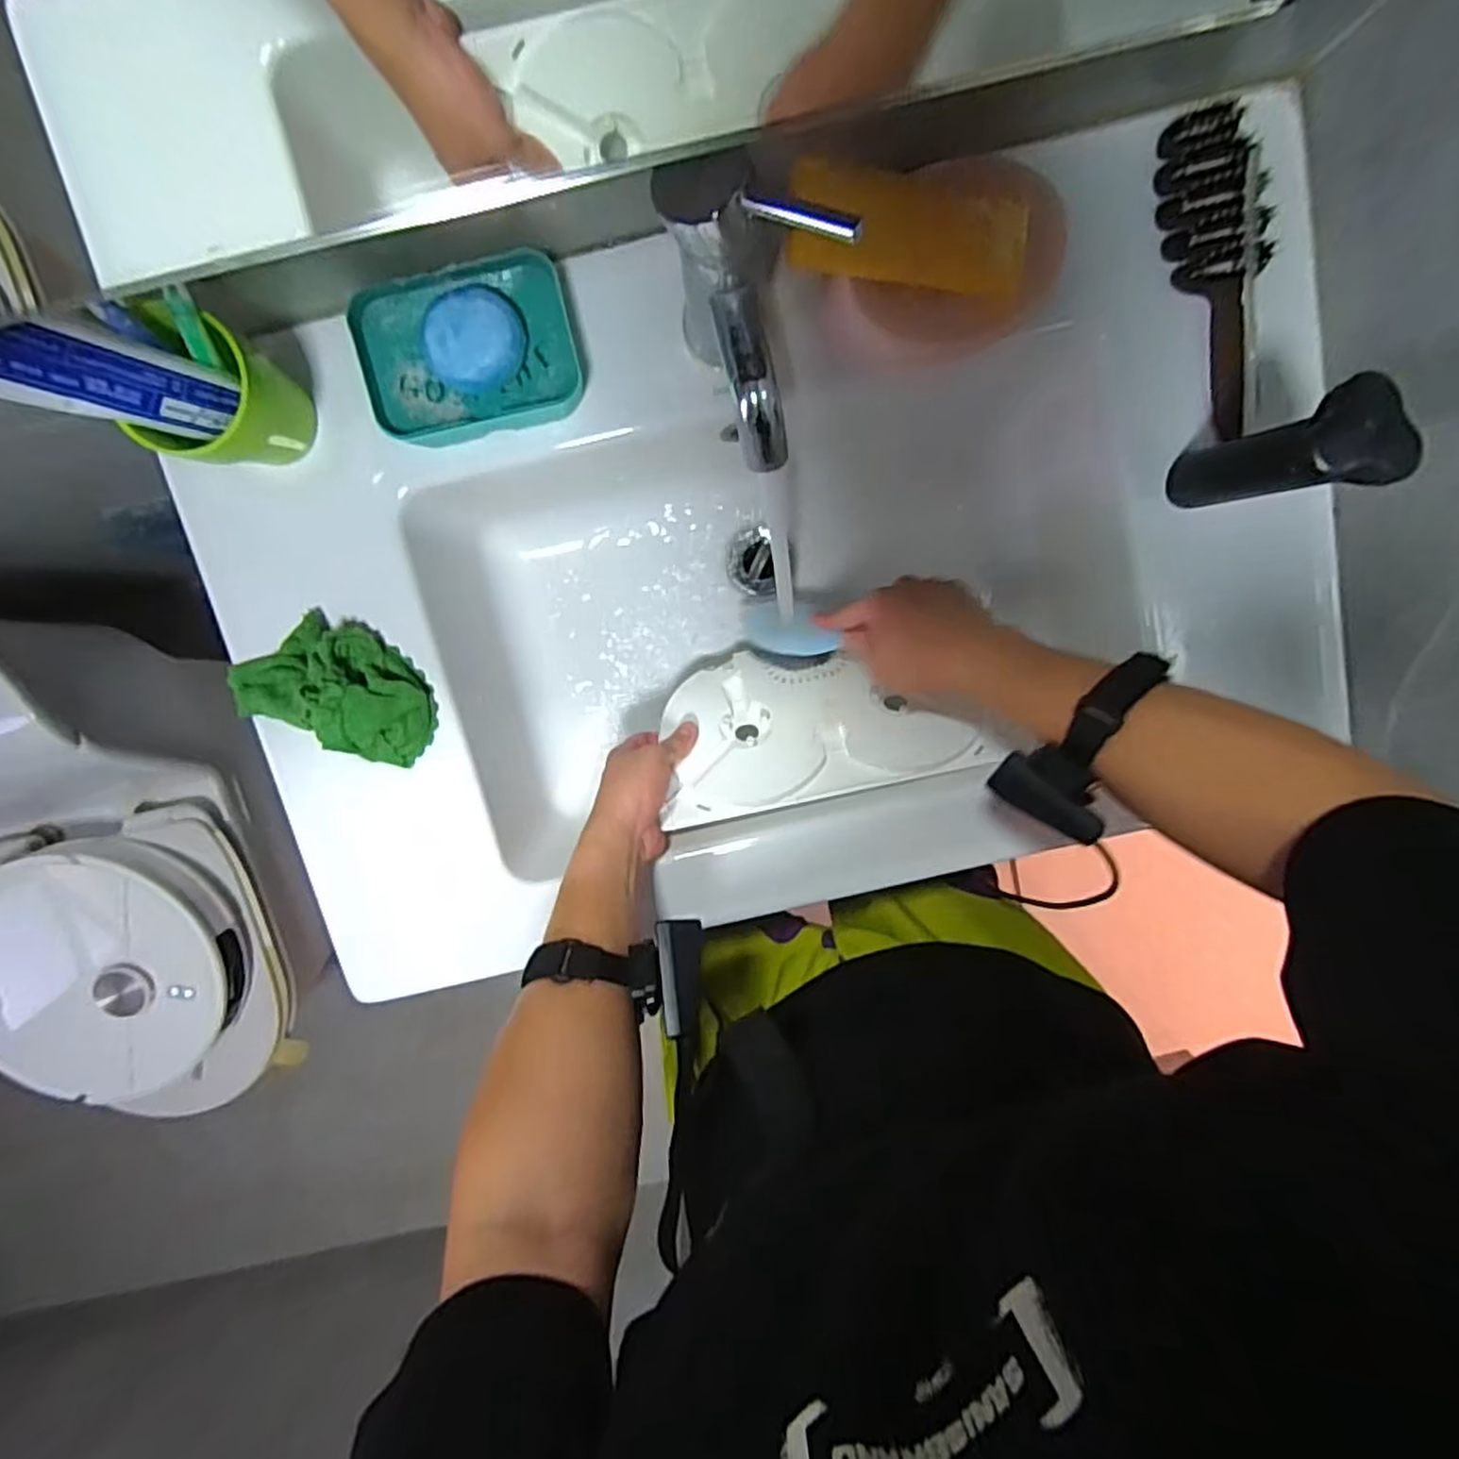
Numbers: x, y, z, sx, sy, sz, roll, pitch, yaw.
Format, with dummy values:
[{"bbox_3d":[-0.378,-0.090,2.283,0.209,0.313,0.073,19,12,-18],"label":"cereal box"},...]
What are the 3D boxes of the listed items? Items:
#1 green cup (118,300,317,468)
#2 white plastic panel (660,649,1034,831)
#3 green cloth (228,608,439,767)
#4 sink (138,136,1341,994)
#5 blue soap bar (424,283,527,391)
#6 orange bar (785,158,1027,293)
[{"bbox_3d":[-0.310,-0.205,0.461,0.070,0.092,0.080,13,99,-5],"label":"green cup"},{"bbox_3d":[0.071,-0.006,0.603,0.255,0.030,0.140,-11,62,-2],"label":"white plastic panel"},{"bbox_3d":[-0.287,-0.032,0.524,0.144,0.042,0.088,19,98,-6],"label":"green cloth"},{"bbox_3d":[0.028,-0.116,0.590,0.786,0.172,0.494,-13,100,-1],"label":"sink"},{"bbox_3d":[-0.164,-0.252,0.467,0.057,0.022,0.058,3,99,-3],"label":"blue soap bar"},{"bbox_3d":[0.111,-0.303,0.443,0.149,0.006,0.052,2,113,-9],"label":"orange bar"}]

